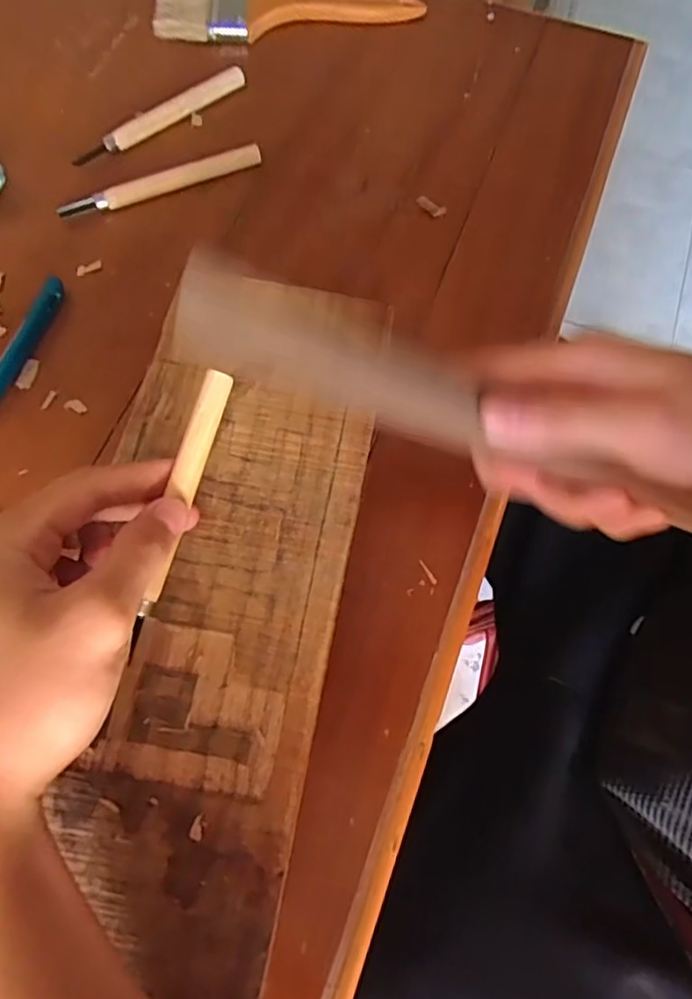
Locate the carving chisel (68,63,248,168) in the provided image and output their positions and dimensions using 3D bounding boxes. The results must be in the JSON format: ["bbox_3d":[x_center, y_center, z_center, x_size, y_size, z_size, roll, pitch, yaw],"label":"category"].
[{"bbox_3d":[-0.120,-0.252,0.403,0.126,0.012,0.013,-36,75,-13],"label":"carving chisel"}]

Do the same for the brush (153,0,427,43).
[{"bbox_3d":[-0.042,-0.360,0.440,0.187,0.012,0.067,0,70,-2],"label":"brush"}]

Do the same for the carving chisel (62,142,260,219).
[{"bbox_3d":[-0.114,-0.196,0.380,0.127,0.010,0.014,-24,72,-10],"label":"carving chisel"}]

